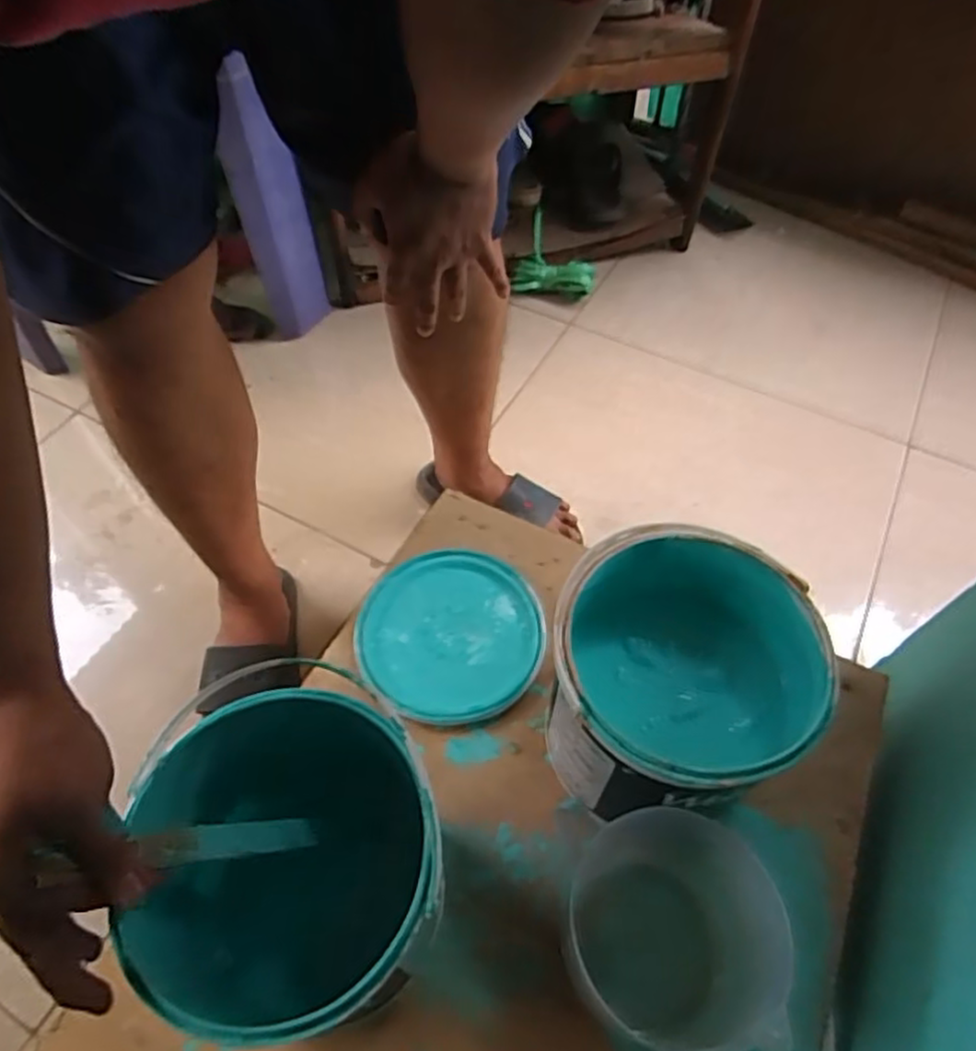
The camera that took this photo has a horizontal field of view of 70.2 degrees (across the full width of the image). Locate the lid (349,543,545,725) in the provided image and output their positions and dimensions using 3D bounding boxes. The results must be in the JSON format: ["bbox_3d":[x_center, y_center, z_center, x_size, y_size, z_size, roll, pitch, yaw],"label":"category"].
[{"bbox_3d":[-0.036,0.099,0.661,0.168,0.020,0.170,0,54,-1],"label":"lid"}]

